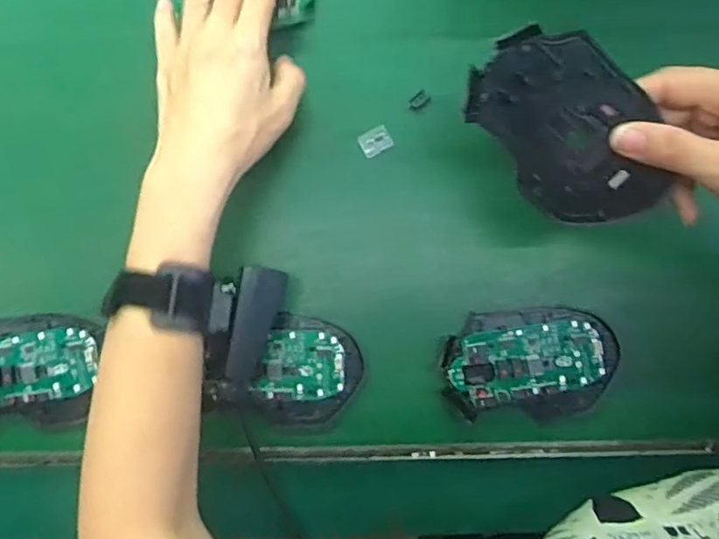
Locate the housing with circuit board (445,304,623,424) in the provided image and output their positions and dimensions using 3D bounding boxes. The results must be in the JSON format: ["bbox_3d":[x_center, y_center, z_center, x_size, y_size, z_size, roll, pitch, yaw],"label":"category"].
[{"bbox_3d":[0.114,0.063,0.418,0.112,0.014,0.072,-2,85,-4],"label":"housing with circuit board"}]

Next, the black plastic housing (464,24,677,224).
[{"bbox_3d":[0.114,-0.072,0.335,0.073,0.017,0.118,-35,102,24],"label":"black plastic housing"}]

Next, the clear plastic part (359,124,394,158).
[{"bbox_3d":[0.011,-0.087,0.426,0.020,0.006,0.017,-30,87,-6],"label":"clear plastic part"}]

